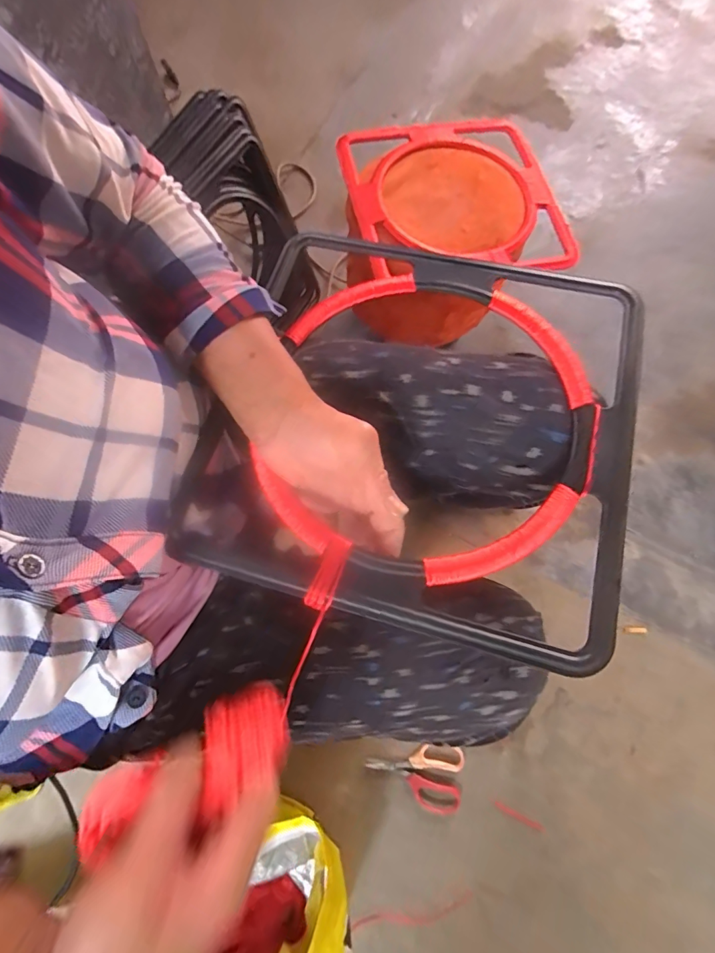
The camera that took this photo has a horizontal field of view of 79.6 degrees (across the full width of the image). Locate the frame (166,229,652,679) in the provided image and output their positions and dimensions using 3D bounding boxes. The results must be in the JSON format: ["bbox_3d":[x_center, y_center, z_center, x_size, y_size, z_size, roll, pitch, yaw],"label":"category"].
[{"bbox_3d":[0.045,-0.053,0.344,0.332,0.029,0.326,16,71,6],"label":"frame"}]

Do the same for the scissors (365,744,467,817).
[{"bbox_3d":[0.087,0.455,0.654,0.143,0.011,0.086,8,70,3],"label":"scissors"}]

